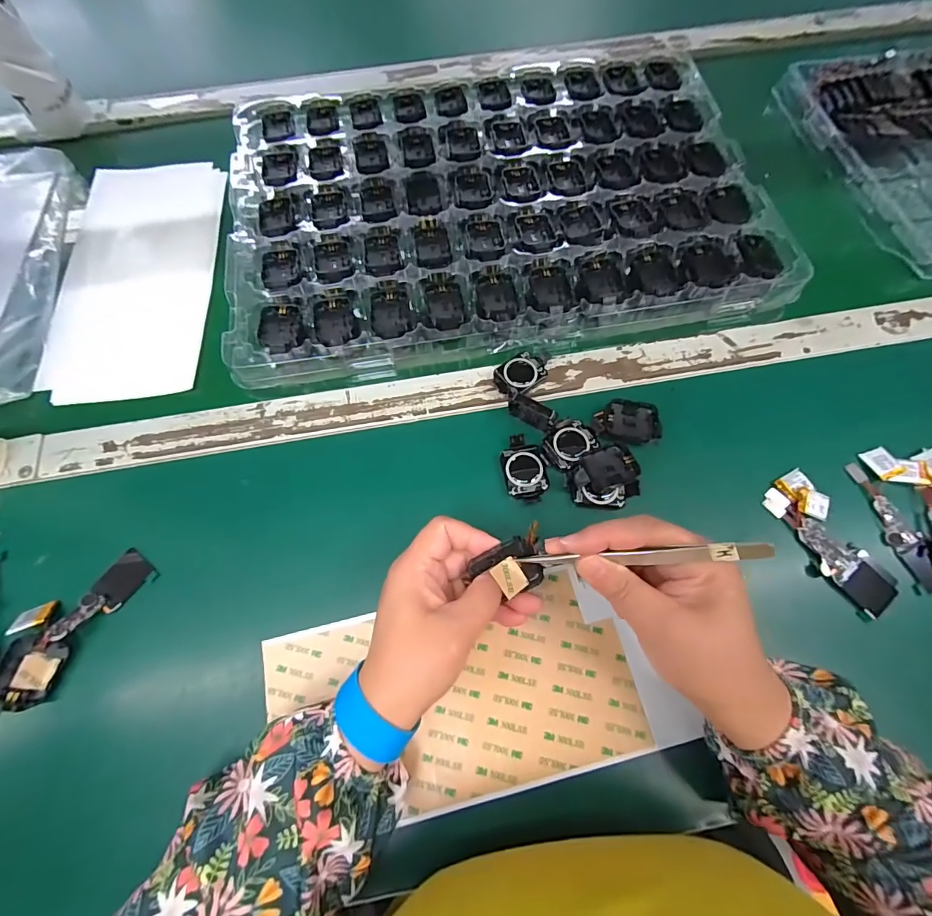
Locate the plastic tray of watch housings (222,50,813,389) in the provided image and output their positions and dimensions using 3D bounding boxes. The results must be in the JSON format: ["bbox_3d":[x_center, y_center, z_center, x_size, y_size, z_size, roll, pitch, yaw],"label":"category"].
[{"bbox_3d":[0.025,-0.256,0.431,0.496,0.038,0.354,-8,68,-2],"label":"plastic tray of watch housings"}]

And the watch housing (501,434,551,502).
[{"bbox_3d":[0.046,0.009,0.338,0.033,0.011,0.053,-10,68,-3],"label":"watch housing"}]

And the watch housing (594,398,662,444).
[{"bbox_3d":[0.130,-0.028,0.350,0.051,0.015,0.034,6,68,3],"label":"watch housing"}]

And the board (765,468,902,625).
[{"bbox_3d":[0.266,0.061,0.316,0.043,0.009,0.105,-31,71,-11],"label":"board"}]

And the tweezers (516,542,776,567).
[{"bbox_3d":[0.085,0.052,0.228,0.129,0.015,0.006,-14,62,39],"label":"tweezers"}]

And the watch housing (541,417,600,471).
[{"bbox_3d":[0.082,-0.013,0.346,0.039,0.011,0.033,-37,72,-13],"label":"watch housing"}]

